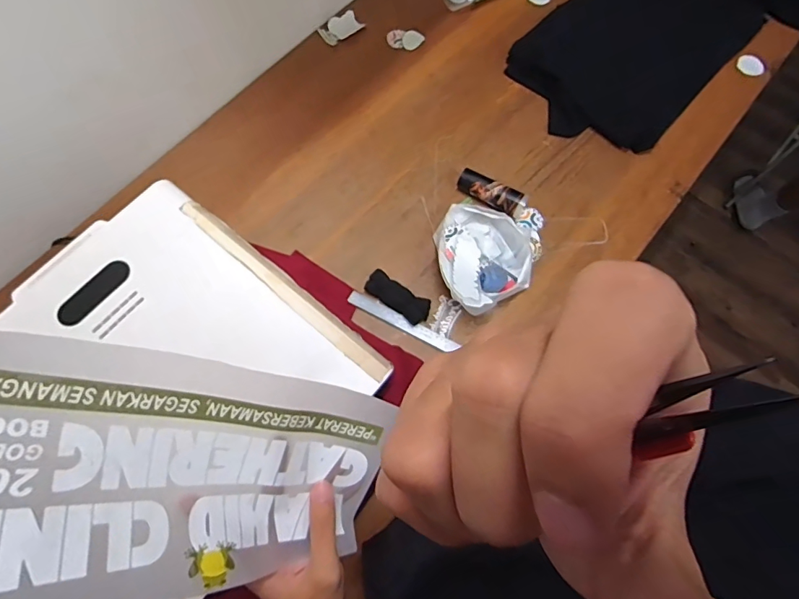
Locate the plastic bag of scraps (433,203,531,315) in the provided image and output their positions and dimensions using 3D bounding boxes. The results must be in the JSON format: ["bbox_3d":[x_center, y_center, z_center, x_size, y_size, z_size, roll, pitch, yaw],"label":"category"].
[{"bbox_3d":[0.155,-0.089,0.882,0.196,0.065,0.206,-31,74,-8],"label":"plastic bag of scraps"}]

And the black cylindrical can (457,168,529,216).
[{"bbox_3d":[0.185,-0.213,0.935,0.141,0.043,0.058,34,76,11],"label":"black cylindrical can"}]

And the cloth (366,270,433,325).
[{"bbox_3d":[-0.002,-0.004,0.873,0.128,0.026,0.052,35,76,11],"label":"cloth"}]

